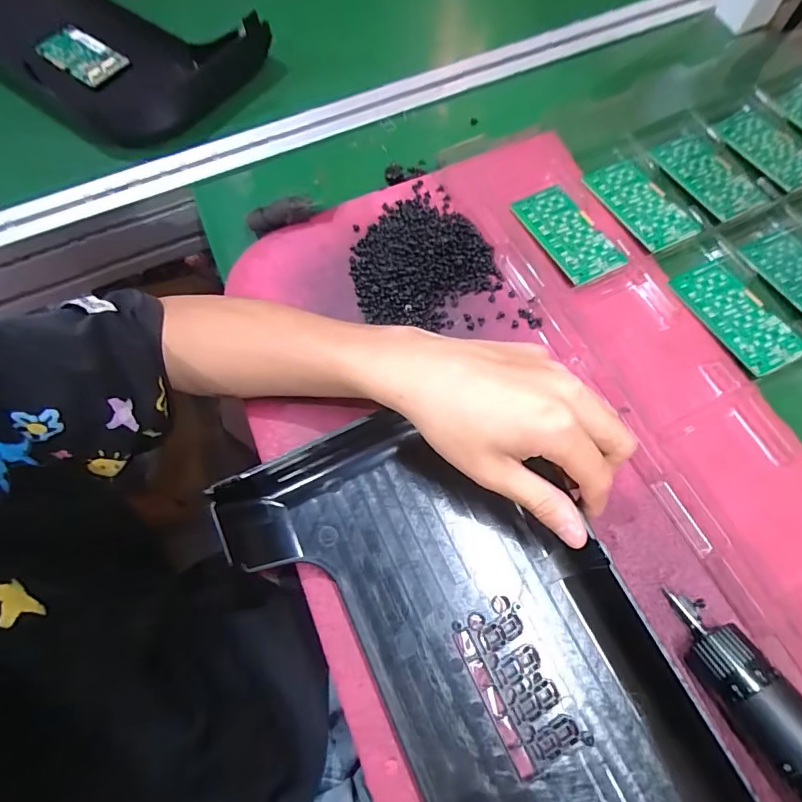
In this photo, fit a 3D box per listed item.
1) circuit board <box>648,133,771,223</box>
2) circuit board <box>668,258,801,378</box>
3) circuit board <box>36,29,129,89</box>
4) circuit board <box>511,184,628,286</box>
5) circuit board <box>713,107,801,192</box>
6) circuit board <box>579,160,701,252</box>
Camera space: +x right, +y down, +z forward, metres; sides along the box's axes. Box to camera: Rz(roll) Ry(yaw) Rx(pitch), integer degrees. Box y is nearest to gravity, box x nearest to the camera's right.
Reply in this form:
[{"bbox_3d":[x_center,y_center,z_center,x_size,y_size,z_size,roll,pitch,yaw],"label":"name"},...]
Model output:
[{"bbox_3d":[0.261,-0.193,0.413,0.052,0.004,0.095,-23,65,-7],"label":"circuit board"},{"bbox_3d":[0.249,-0.064,0.358,0.050,0.005,0.094,-25,69,-9],"label":"circuit board"},{"bbox_3d":[-0.341,-0.369,0.516,0.104,0.011,0.050,34,72,14],"label":"circuit board"},{"bbox_3d":[0.132,-0.135,0.388,0.048,0.005,0.093,-26,70,-9],"label":"circuit board"},{"bbox_3d":[0.323,-0.222,0.426,0.051,0.006,0.094,-22,69,-8],"label":"circuit board"},{"bbox_3d":[0.197,-0.164,0.399,0.051,0.004,0.094,-24,69,-9],"label":"circuit board"}]

